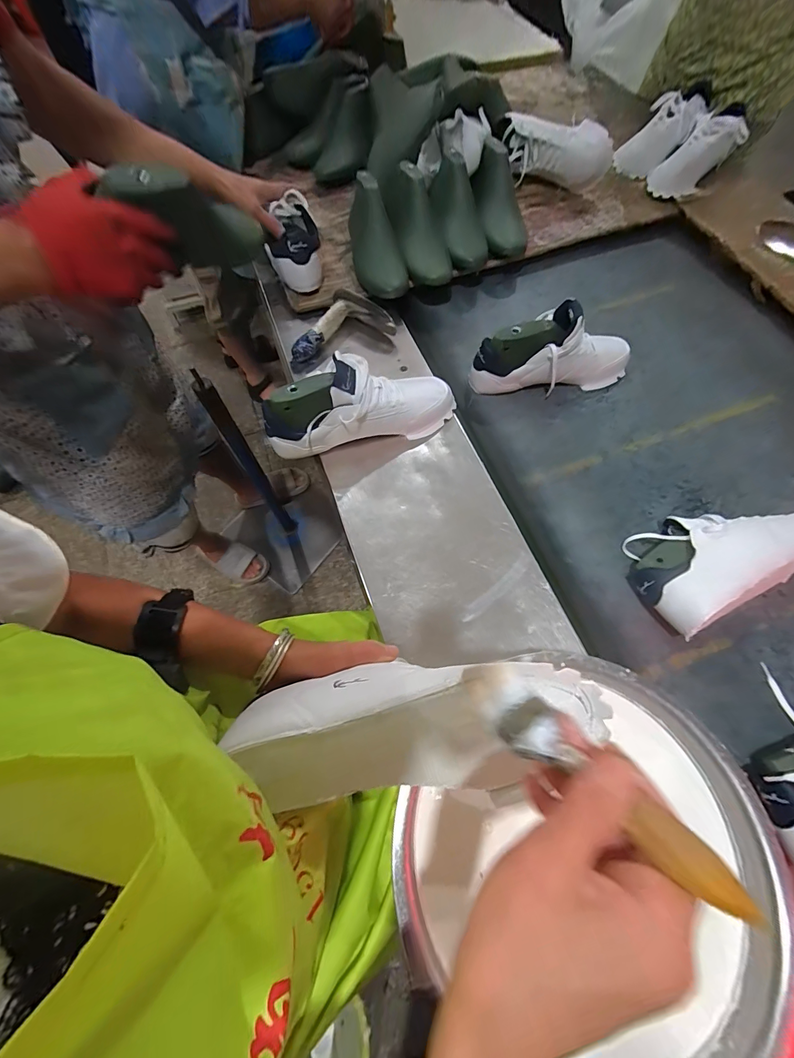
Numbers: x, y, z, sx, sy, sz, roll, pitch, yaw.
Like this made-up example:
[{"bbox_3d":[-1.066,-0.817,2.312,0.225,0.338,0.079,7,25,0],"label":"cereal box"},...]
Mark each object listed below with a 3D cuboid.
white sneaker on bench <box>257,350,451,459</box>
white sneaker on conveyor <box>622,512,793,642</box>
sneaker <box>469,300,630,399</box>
[{"bbox_3d":[-0.049,-0.194,0.586,0.298,0.142,0.087,-12,67,-19],"label":"white sneaker on bench"},{"bbox_3d":[0.457,0.028,0.527,0.277,0.103,0.143,-23,69,-10],"label":"white sneaker on conveyor"},{"bbox_3d":[0.280,-0.317,0.668,0.291,0.125,0.091,-4,67,-2],"label":"sneaker"}]

